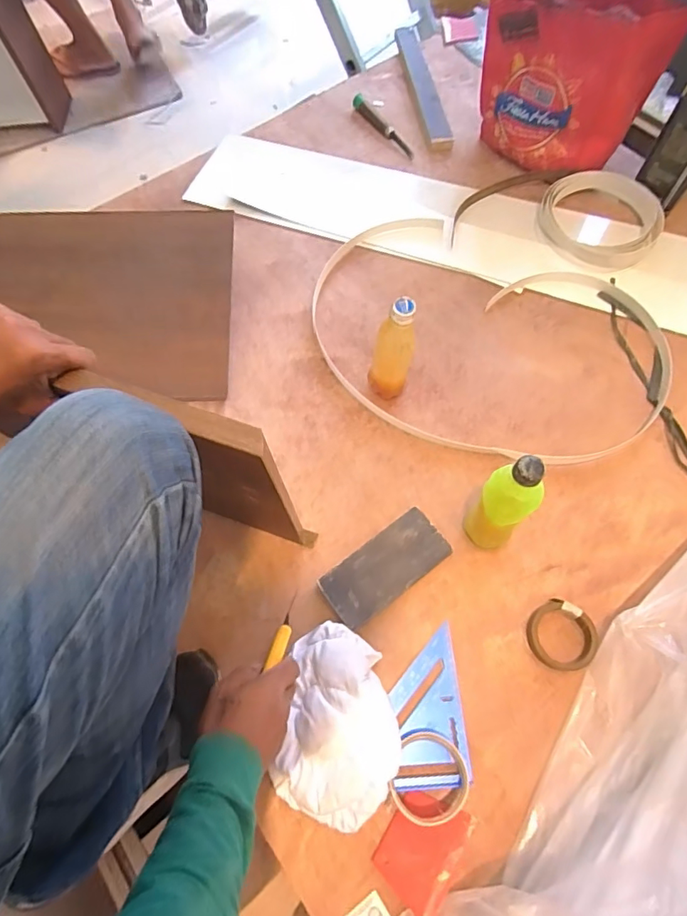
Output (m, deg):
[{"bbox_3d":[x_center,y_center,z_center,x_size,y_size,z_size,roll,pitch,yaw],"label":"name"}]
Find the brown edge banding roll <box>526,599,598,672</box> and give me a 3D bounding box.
[{"bbox_3d":[0.275,0.224,0.616,0.077,0.023,0.082,-1,67,3],"label":"brown edge banding roll"}]

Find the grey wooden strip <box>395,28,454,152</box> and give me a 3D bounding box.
[{"bbox_3d":[0.170,-0.807,1.050,0.046,0.022,0.400,-8,67,0],"label":"grey wooden strip"}]

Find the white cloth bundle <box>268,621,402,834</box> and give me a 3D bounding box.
[{"bbox_3d":[-0.005,0.305,0.569,0.141,0.043,0.203,6,67,6],"label":"white cloth bundle"}]

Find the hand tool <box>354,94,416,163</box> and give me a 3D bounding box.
[{"bbox_3d":[0.081,-0.688,1.009,0.028,0.022,0.200,-30,69,-10],"label":"hand tool"}]

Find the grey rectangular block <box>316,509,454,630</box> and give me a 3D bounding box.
[{"bbox_3d":[0.056,0.149,0.660,0.171,0.027,0.078,-34,69,-11],"label":"grey rectangular block"}]

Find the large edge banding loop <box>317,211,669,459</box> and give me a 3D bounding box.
[{"bbox_3d":[0.216,-0.199,0.795,0.580,0.025,0.407,27,71,14],"label":"large edge banding loop"}]

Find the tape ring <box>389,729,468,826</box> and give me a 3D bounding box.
[{"bbox_3d":[0.096,0.351,0.541,0.081,0.044,0.087,-1,67,3],"label":"tape ring"}]

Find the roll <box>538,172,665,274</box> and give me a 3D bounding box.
[{"bbox_3d":[0.457,-0.430,0.877,0.201,0.036,0.209,11,68,8],"label":"roll"}]

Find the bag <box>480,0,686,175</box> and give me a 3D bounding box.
[{"bbox_3d":[0.395,-0.664,0.861,0.286,0.248,0.151,26,70,12],"label":"bag"}]

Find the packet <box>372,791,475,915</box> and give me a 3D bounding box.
[{"bbox_3d":[0.085,0.432,0.538,0.078,0.011,0.107,29,71,14],"label":"packet"}]

